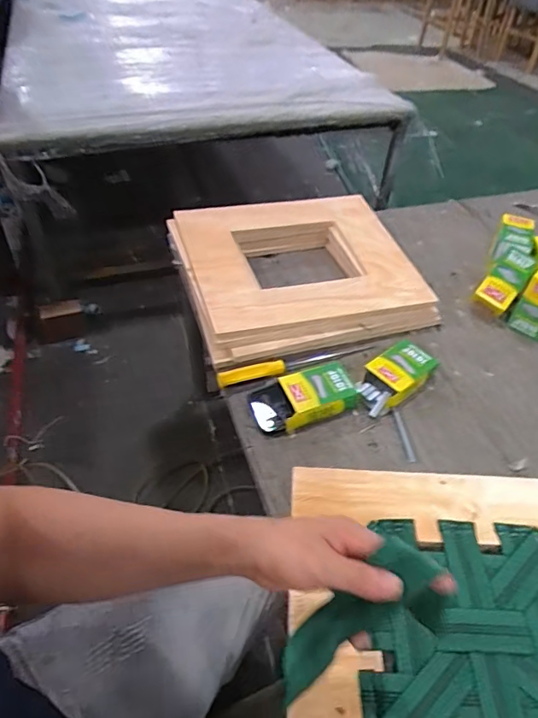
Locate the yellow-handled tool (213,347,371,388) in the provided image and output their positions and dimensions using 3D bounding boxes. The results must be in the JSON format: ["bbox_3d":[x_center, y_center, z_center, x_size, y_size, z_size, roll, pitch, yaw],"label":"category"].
[{"bbox_3d":[0.047,0.002,0.835,0.277,0.024,0.032,-16,47,-17],"label":"yellow-handled tool"}]

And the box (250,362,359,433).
[{"bbox_3d":[0.055,0.060,0.779,0.169,0.033,0.088,-18,48,-19],"label":"box"}]

